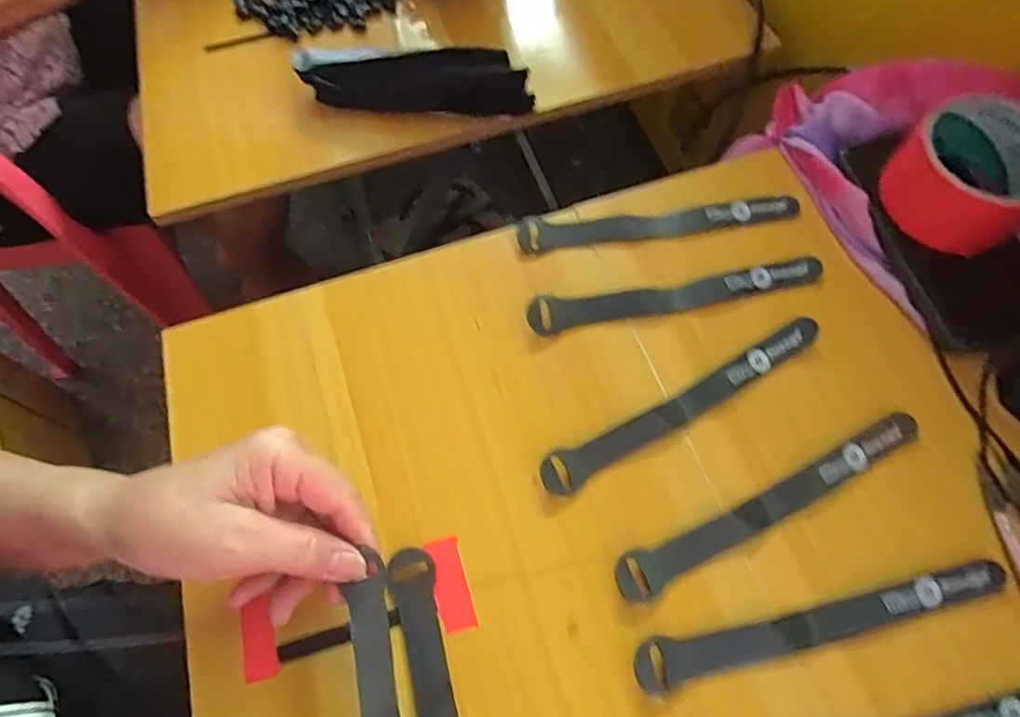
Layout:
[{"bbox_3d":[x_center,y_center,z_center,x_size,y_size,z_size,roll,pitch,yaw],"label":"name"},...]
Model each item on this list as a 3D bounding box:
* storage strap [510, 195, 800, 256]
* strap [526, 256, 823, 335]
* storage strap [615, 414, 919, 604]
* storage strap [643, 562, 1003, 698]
[{"bbox_3d":[0.103,-0.098,0.417,0.194,0.005,0.026,-8,63,0],"label":"storage strap"},{"bbox_3d":[0.108,-0.043,0.388,0.193,0.011,0.021,-11,63,-1],"label":"strap"},{"bbox_3d":[0.145,0.078,0.330,0.194,0.004,0.023,-27,65,-9],"label":"storage strap"},{"bbox_3d":[0.158,0.134,0.304,0.194,0.006,0.022,-15,63,-3],"label":"storage strap"}]

